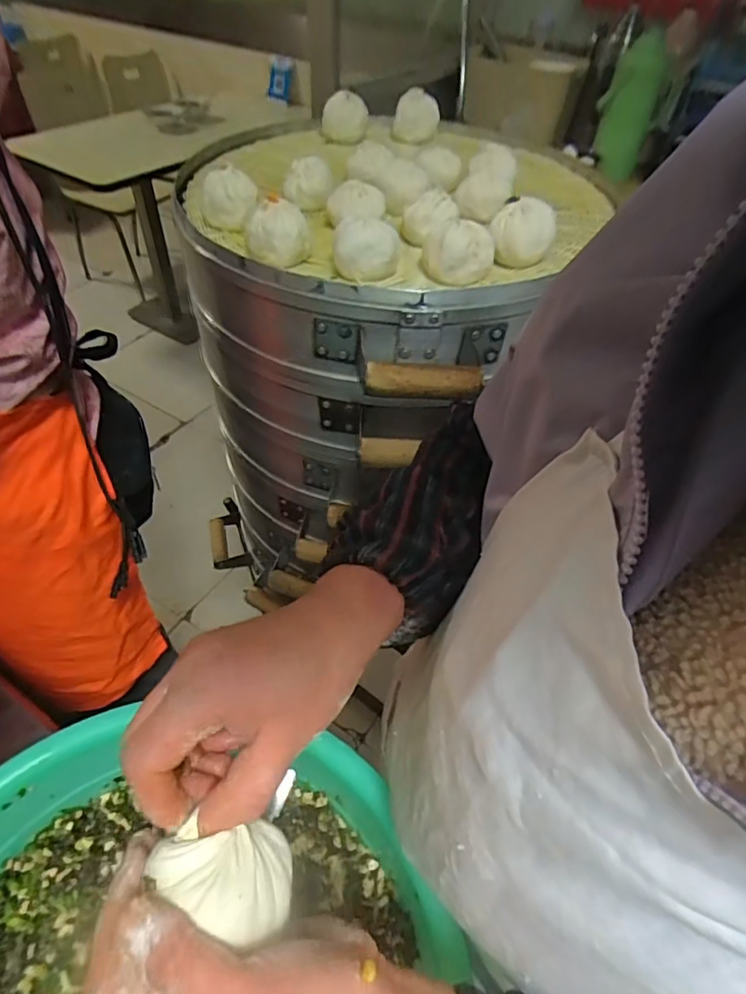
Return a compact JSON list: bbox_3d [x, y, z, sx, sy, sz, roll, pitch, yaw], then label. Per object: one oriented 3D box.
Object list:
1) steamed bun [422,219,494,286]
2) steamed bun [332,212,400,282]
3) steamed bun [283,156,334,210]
[{"bbox_3d":[0.085,-0.246,0.541,0.068,0.044,0.061,6,45,2],"label":"steamed bun"},{"bbox_3d":[-0.007,-0.246,0.536,0.064,0.046,0.055,3,45,-1],"label":"steamed bun"},{"bbox_3d":[-0.080,-0.384,0.661,0.062,0.047,0.056,-1,45,-5],"label":"steamed bun"}]

